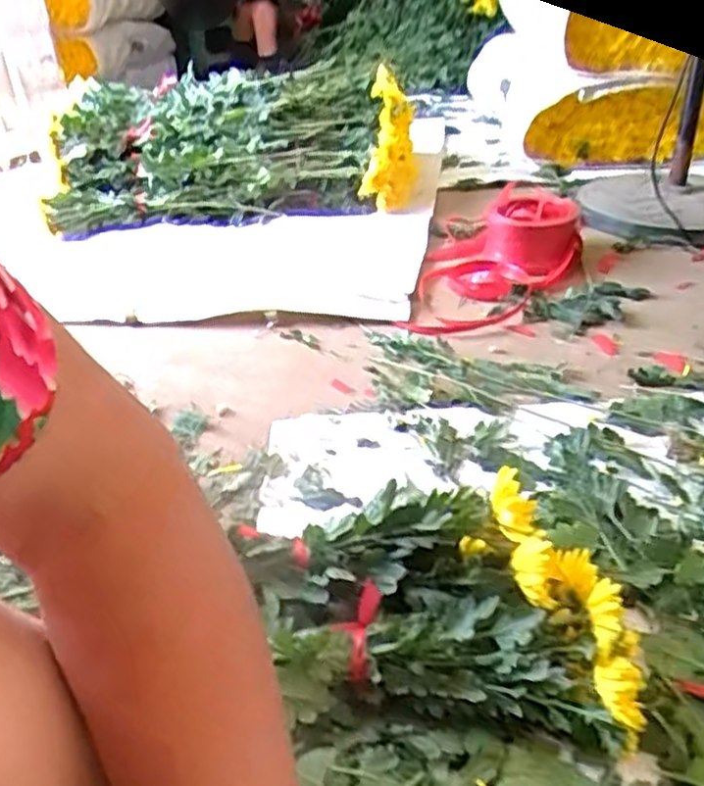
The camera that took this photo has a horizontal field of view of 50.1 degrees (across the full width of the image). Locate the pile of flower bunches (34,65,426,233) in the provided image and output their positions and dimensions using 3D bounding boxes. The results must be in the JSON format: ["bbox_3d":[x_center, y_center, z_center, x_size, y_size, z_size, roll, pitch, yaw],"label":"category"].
[{"bbox_3d":[-0.269,-0.530,1.630,0.772,0.270,0.309,3,30,19],"label":"pile of flower bunches"}]

